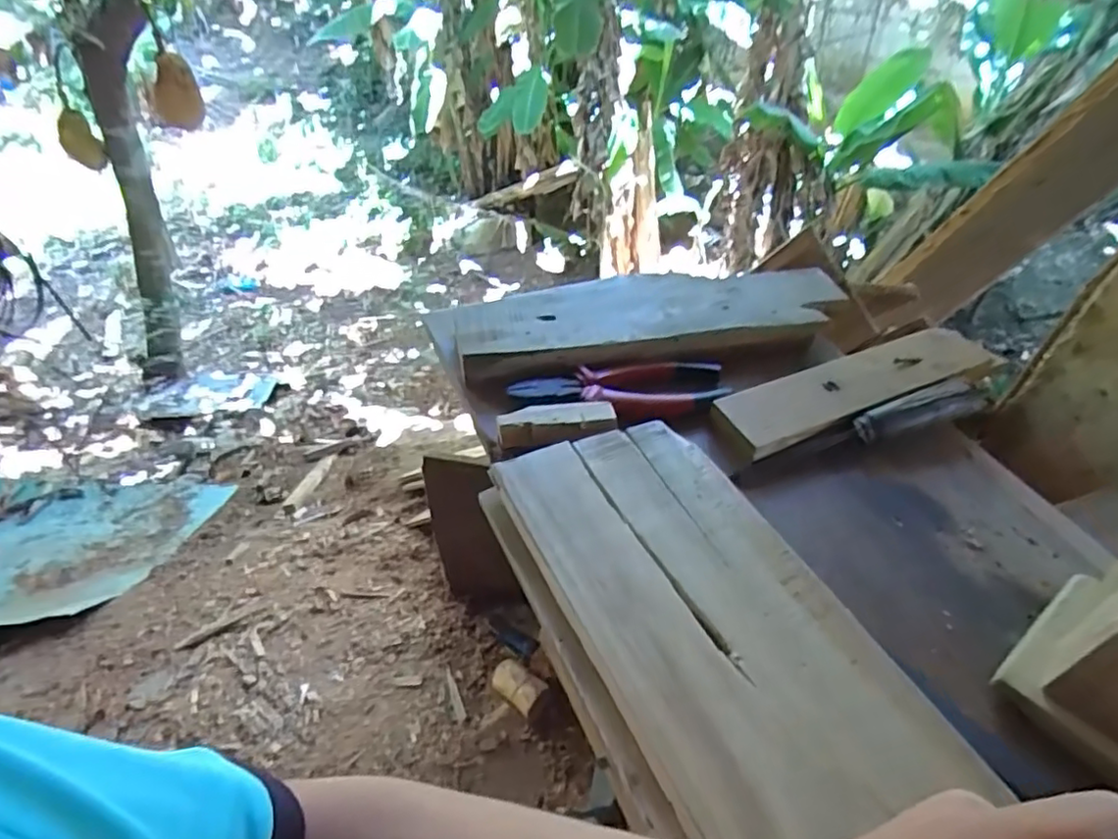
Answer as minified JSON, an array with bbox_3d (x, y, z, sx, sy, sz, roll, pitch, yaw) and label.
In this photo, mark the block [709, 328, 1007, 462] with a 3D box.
[{"bbox_3d":[0.257,-0.029,0.544,0.274,0.019,0.060,-16,49,-19],"label":"block"}]

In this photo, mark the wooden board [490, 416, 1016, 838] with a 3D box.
[{"bbox_3d":[0.140,0.186,0.299,0.149,0.025,0.529,-18,50,-20],"label":"wooden board"}]

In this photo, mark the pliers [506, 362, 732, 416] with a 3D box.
[{"bbox_3d":[0.051,-0.025,0.536,0.178,0.013,0.055,-4,46,-8],"label":"pliers"}]

